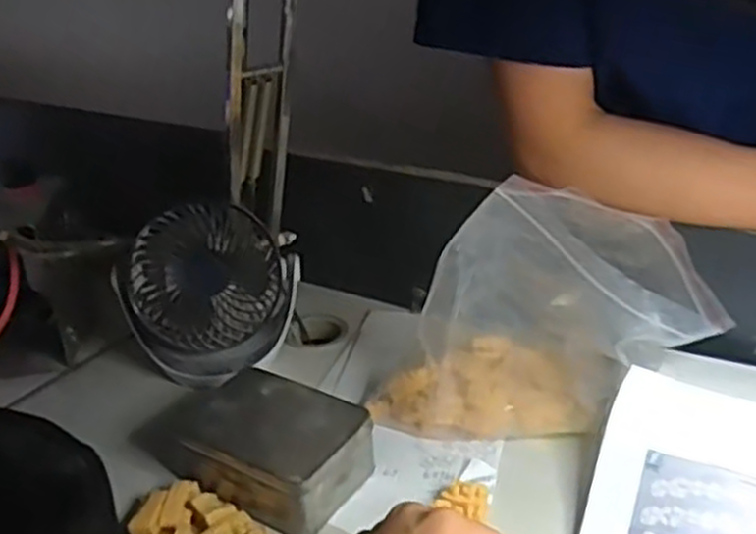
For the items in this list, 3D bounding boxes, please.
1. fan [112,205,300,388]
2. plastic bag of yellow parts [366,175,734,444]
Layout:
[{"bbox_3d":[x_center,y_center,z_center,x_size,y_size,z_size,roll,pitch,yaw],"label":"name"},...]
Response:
[{"bbox_3d":[-0.150,0.025,0.687,0.144,0.144,0.079,-15,30,-26],"label":"fan"},{"bbox_3d":[0.125,0.028,0.583,0.212,0.225,0.151,18,32,33],"label":"plastic bag of yellow parts"}]

